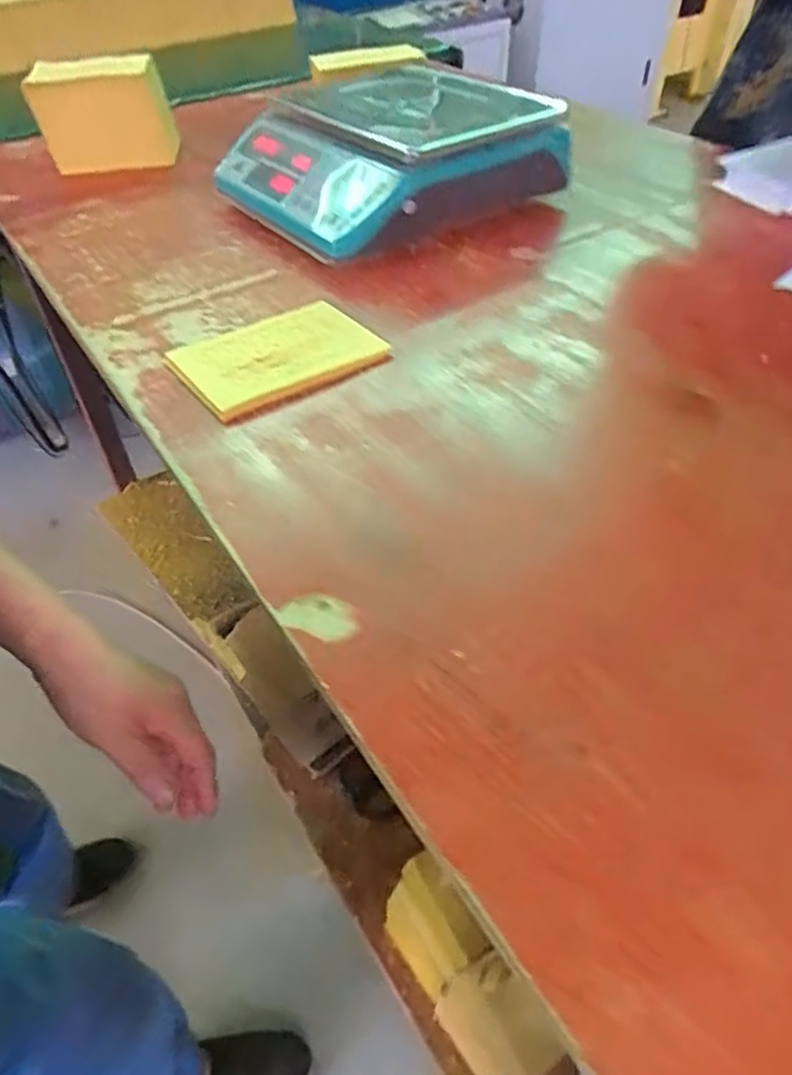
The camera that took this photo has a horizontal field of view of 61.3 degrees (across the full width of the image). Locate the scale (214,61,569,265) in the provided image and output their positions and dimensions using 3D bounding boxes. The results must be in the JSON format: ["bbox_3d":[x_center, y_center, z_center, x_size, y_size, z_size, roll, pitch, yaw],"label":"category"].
[{"bbox_3d":[-0.011,-0.447,0.790,0.332,0.120,0.318,-31,52,-26],"label":"scale"}]

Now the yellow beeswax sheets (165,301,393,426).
[{"bbox_3d":[-0.103,-0.161,0.582,0.161,0.013,0.128,-26,50,-23],"label":"yellow beeswax sheets"}]

